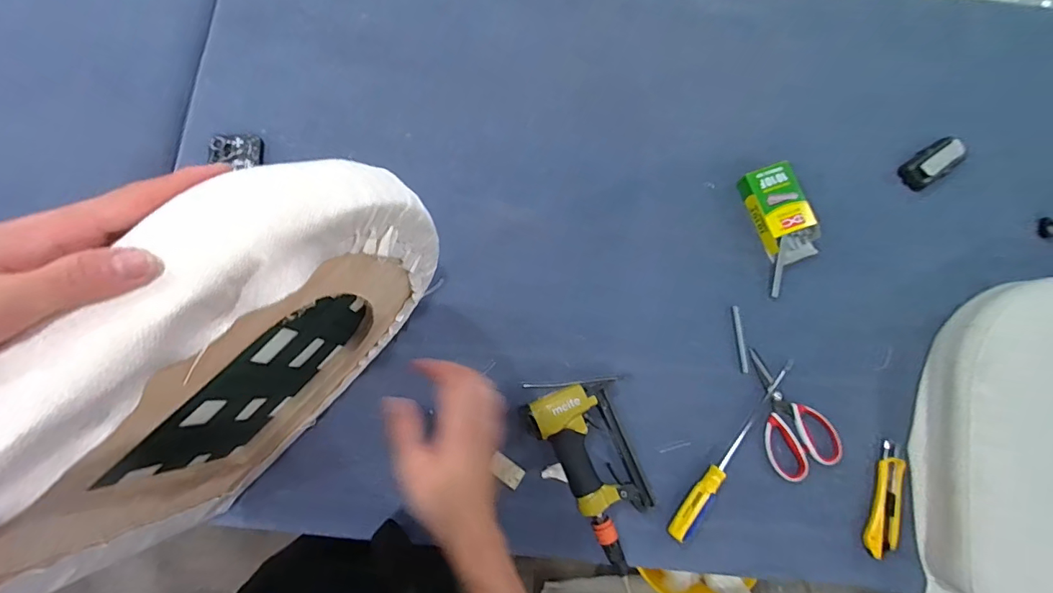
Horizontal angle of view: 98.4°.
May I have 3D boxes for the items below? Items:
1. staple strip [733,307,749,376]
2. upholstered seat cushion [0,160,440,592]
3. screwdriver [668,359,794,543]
[{"bbox_3d":[0.328,0.065,0.694,0.011,0.007,0.101,-3,78,-2],"label":"staple strip"},{"bbox_3d":[-0.244,0.073,0.421,0.062,0.420,0.397,42,80,7],"label":"upholstered seat cushion"},{"bbox_3d":[0.302,0.217,0.663,0.031,0.026,0.312,37,81,5],"label":"screwdriver"}]

